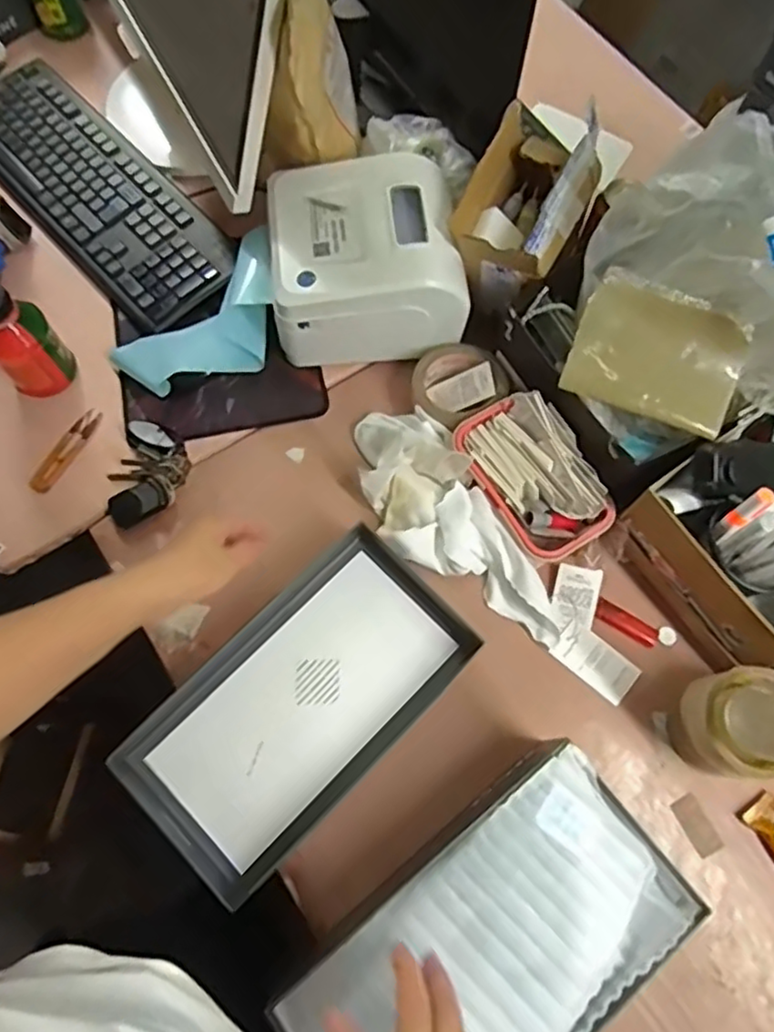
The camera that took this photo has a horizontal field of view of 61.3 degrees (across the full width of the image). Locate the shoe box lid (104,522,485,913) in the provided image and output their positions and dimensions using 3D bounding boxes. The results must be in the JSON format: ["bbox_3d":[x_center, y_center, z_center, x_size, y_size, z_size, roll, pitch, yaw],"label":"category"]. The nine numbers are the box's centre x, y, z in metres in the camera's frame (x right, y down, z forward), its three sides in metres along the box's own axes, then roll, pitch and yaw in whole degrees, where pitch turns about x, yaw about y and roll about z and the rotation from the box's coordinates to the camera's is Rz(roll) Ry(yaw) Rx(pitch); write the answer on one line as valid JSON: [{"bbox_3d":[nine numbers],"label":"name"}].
[{"bbox_3d":[-0.079,0.170,0.591,0.167,0.036,0.311,42,75,13],"label":"shoe box lid"}]

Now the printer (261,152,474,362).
[{"bbox_3d":[-0.024,-0.265,0.702,0.188,0.148,0.163,-7,71,-3],"label":"printer"}]

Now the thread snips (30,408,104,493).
[{"bbox_3d":[-0.342,-0.071,0.696,0.024,0.006,0.104,27,72,8],"label":"thread snips"}]

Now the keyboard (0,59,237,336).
[{"bbox_3d":[-0.350,-0.390,0.793,0.150,0.033,0.425,-41,76,-14],"label":"keyboard"}]

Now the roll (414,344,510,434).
[{"bbox_3d":[0.074,-0.137,0.705,0.093,0.054,0.094,0,70,-1],"label":"roll"}]

